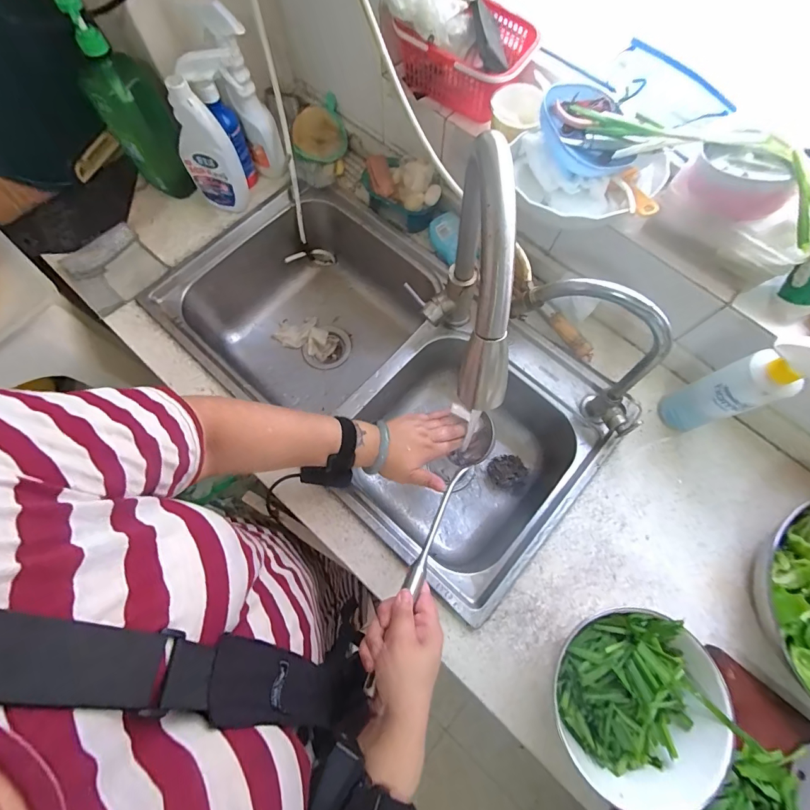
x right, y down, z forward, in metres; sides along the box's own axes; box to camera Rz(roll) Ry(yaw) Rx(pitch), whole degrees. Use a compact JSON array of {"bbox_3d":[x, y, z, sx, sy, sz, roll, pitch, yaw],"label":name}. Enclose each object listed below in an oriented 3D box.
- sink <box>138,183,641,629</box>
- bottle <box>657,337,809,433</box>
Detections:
[{"bbox_3d":[-0.032,-0.071,0.773,0.772,0.247,0.461,40,76,11],"label":"sink"},{"bbox_3d":[0.438,-0.009,0.523,0.057,0.250,0.082,-25,75,-8],"label":"bottle"}]

